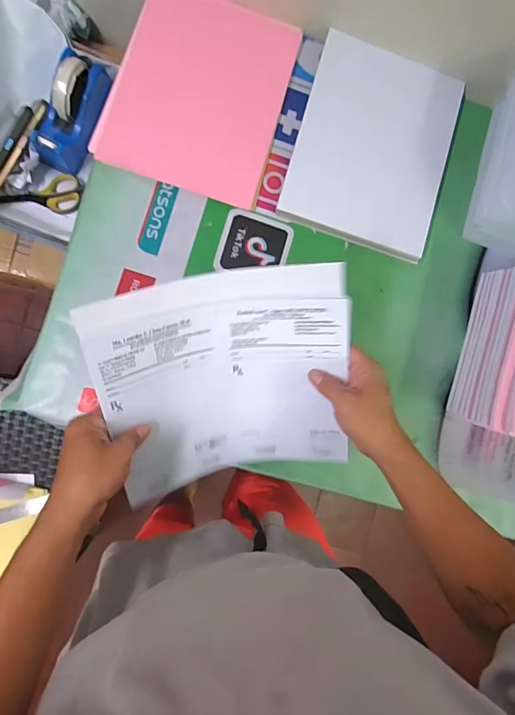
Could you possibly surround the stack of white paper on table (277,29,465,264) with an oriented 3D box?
[{"bbox_3d":[0.162,-0.289,0.569,0.212,0.023,0.253,17,94,-3],"label":"stack of white paper on table"}]

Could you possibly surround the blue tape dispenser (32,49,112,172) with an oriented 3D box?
[{"bbox_3d":[-0.282,-0.363,0.608,0.062,0.071,0.165,28,107,-8],"label":"blue tape dispenser"}]

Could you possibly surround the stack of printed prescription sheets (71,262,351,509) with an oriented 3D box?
[{"bbox_3d":[-0.031,0.034,0.448,0.254,0.044,0.243,-10,118,-7],"label":"stack of printed prescription sheets"}]

